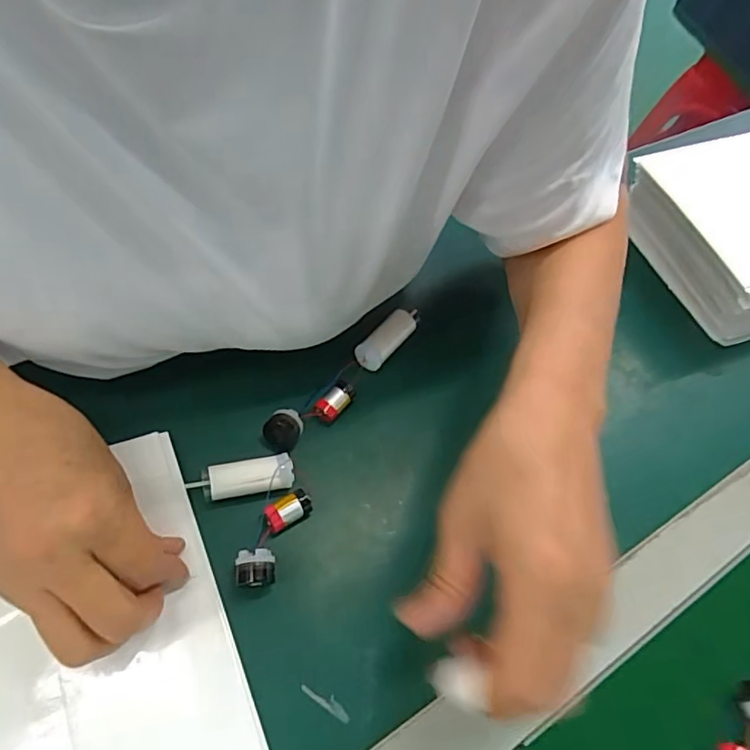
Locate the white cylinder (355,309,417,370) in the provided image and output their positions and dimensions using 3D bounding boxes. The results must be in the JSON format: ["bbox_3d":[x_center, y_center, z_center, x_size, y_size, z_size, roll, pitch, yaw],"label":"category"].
[{"bbox_3d":[0.010,-0.025,0.412,0.021,0.022,0.055,34,60,20],"label":"white cylinder"}]

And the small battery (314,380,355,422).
[{"bbox_3d":[-0.027,0.020,0.380,0.014,0.019,0.029,38,62,22],"label":"small battery"}]

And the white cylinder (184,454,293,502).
[{"bbox_3d":[-0.079,0.063,0.343,0.060,0.018,0.019,-8,56,-8],"label":"white cylinder"}]

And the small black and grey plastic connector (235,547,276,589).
[{"bbox_3d":[-0.066,0.109,0.318,0.021,0.017,0.020,-6,55,-6],"label":"small black and grey plastic connector"}]

